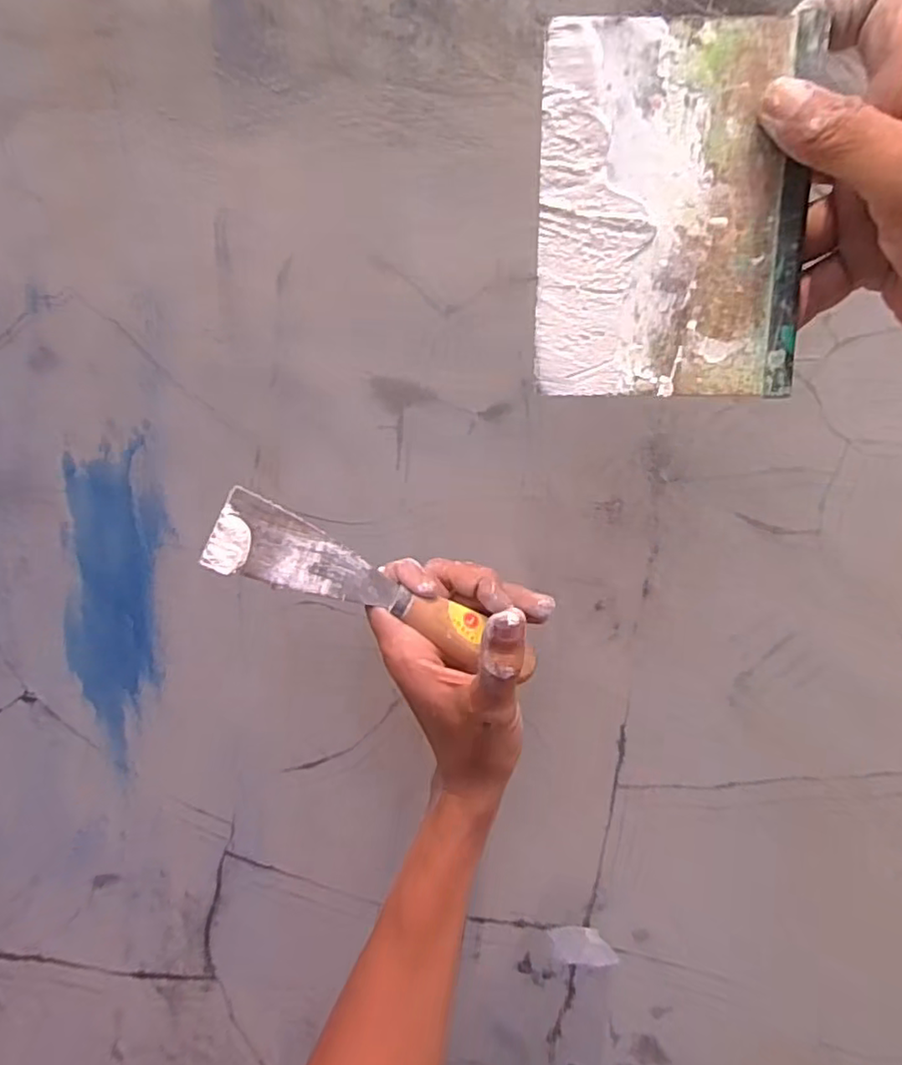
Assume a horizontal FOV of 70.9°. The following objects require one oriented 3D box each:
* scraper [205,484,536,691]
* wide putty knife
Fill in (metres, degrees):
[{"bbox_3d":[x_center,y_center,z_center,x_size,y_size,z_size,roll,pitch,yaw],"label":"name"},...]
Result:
[{"bbox_3d":[-0.035,0.032,0.309,0.162,0.036,0.021,26,-15,-8],"label":"scraper"},{"bbox_3d":[0.073,-0.105,0.212,0.086,0.116,0.004,1,11,0],"label":"wide putty knife"}]

